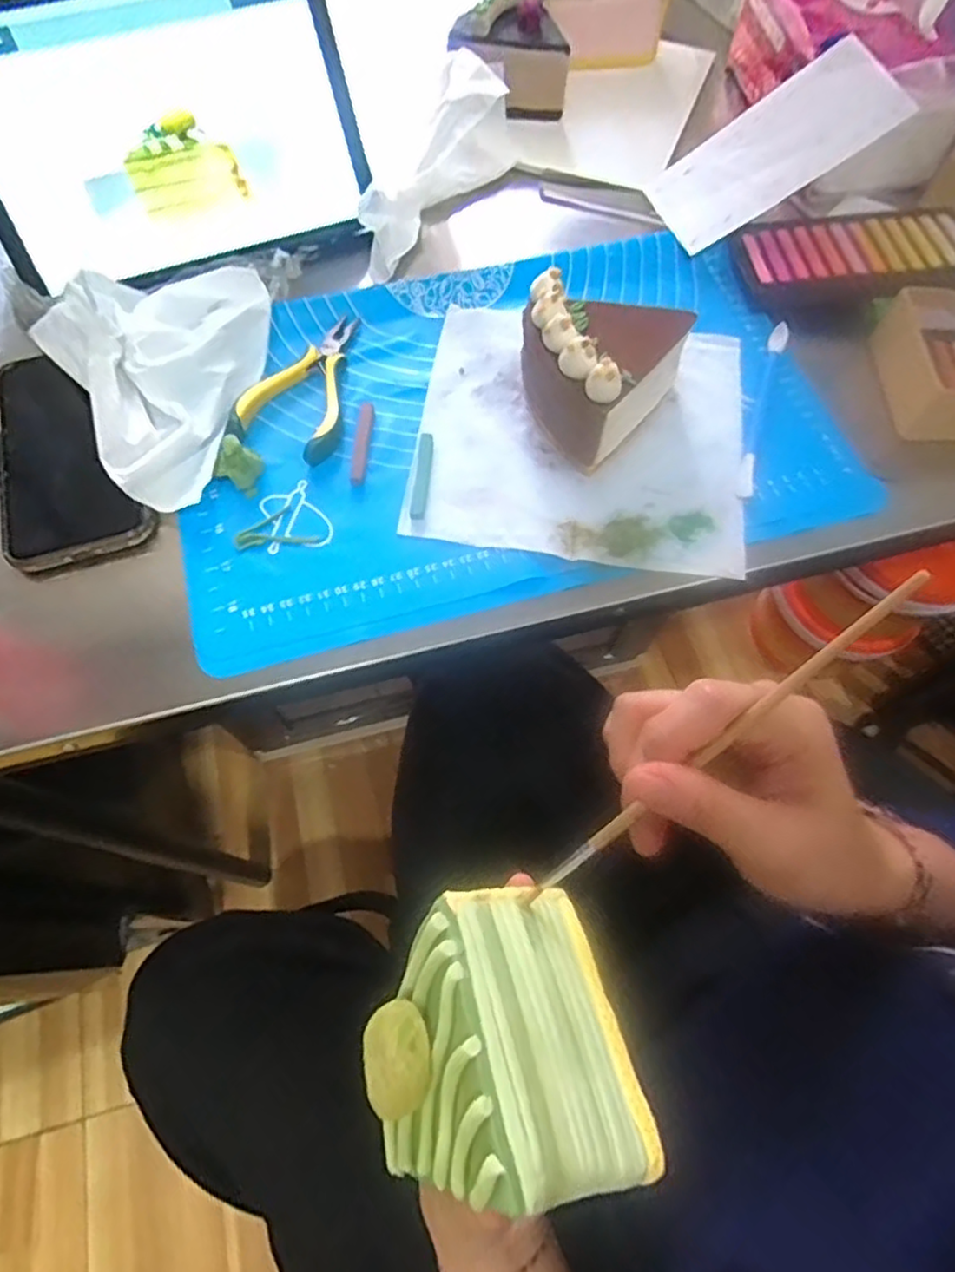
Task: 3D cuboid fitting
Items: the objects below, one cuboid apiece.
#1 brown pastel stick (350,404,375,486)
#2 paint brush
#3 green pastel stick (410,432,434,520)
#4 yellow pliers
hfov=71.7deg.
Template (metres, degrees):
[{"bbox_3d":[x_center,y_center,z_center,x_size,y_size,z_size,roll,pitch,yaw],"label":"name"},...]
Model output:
[{"bbox_3d":[-0.068,-0.116,0.393,0.009,0.004,0.061,3,67,-1],"label":"brown pastel stick"},{"bbox_3d":[0.071,0.040,0.212,0.155,0.004,0.005,-46,72,19],"label":"paint brush"},{"bbox_3d":[-0.032,-0.095,0.388,0.008,0.004,0.059,4,67,0],"label":"green pastel stick"},{"bbox_3d":[-0.105,-0.161,0.412,0.061,0.014,0.114,15,68,5],"label":"yellow pliers"}]

